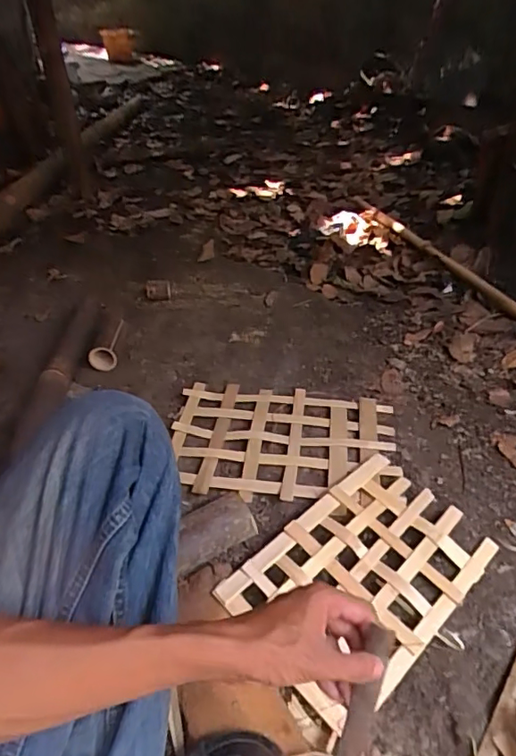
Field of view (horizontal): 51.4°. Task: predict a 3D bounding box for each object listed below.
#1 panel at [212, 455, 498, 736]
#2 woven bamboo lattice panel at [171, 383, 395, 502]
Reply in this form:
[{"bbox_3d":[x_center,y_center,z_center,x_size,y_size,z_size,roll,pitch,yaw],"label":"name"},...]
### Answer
[{"bbox_3d":[0.148,0.264,0.741,0.351,0.016,0.230,-32,55,-31],"label":"panel"},{"bbox_3d":[0.038,0.104,0.952,0.386,0.020,0.262,4,41,6],"label":"woven bamboo lattice panel"}]

